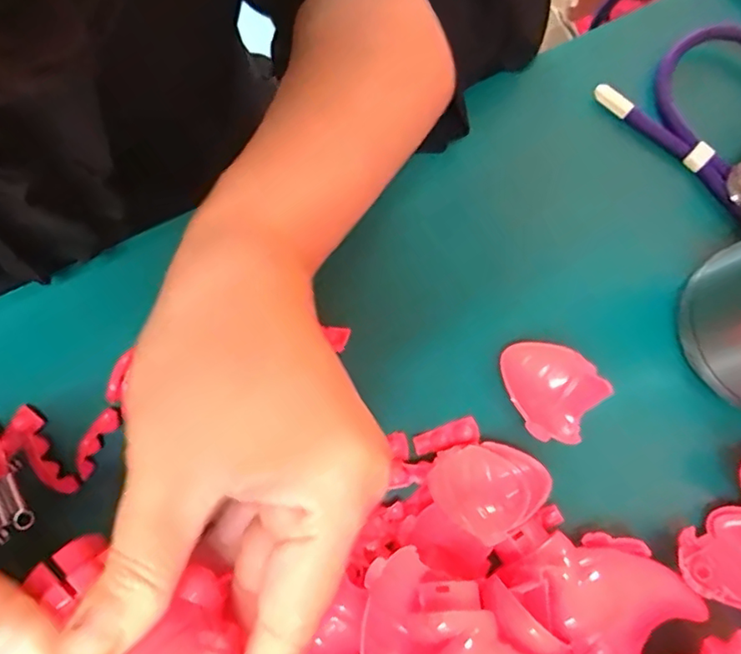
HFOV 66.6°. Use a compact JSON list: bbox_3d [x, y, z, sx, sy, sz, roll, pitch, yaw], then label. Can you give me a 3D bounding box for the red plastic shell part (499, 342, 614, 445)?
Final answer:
[{"bbox_3d":[0.076,0.026,0.244,0.044,0.011,0.038,36,78,5],"label":"red plastic shell part"}]

